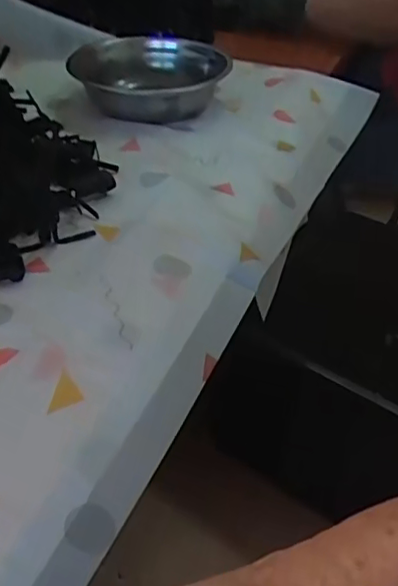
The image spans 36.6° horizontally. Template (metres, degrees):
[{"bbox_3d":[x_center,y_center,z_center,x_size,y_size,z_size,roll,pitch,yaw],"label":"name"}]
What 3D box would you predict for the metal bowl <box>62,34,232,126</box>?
[{"bbox_3d":[-0.054,-0.293,0.801,0.171,0.053,0.193,15,41,17],"label":"metal bowl"}]

